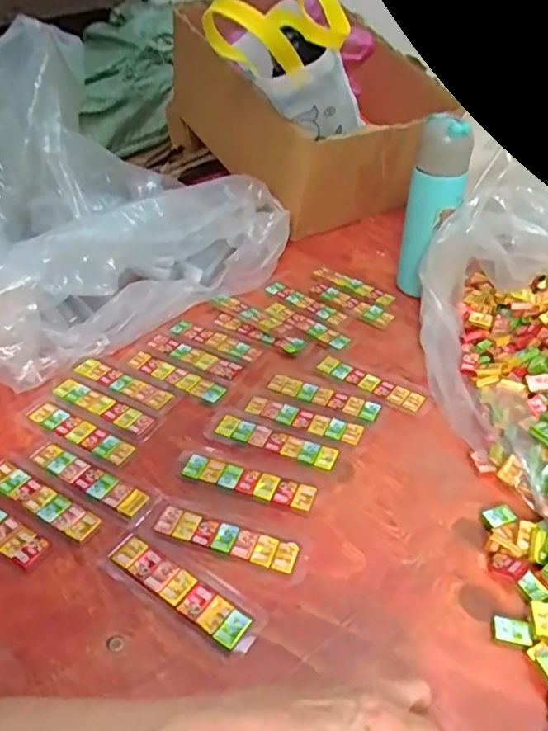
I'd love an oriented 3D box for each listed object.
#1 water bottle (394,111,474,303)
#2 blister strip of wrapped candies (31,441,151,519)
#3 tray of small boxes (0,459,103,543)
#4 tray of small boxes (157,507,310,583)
[{"bbox_3d":[0.193,-0.184,0.695,0.064,0.213,0.054,11,41,13],"label":"water bottle"},{"bbox_3d":[-0.163,0.098,0.499,0.119,0.005,0.025,21,44,23],"label":"blister strip of wrapped candies"},{"bbox_3d":[-0.198,0.112,0.481,0.117,0.008,0.027,21,44,23],"label":"tray of small boxes"},{"bbox_3d":[-0.035,0.139,0.455,0.125,0.005,0.029,13,42,16],"label":"tray of small boxes"}]

